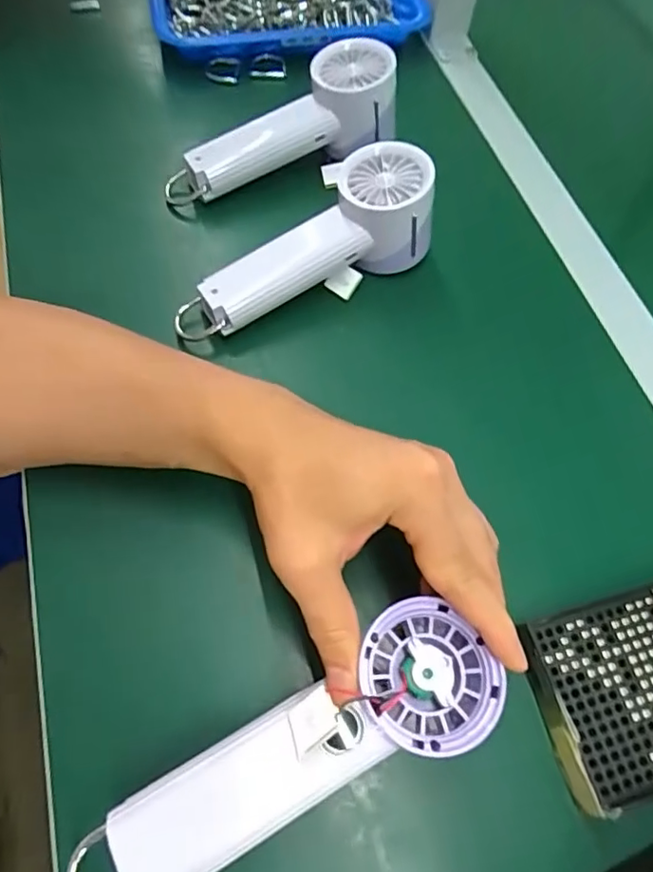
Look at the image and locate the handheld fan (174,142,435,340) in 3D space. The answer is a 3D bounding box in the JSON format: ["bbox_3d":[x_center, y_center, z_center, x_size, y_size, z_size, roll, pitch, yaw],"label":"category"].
[{"bbox_3d":[-0.015,-0.122,0.383,0.195,0.054,0.065,-32,69,-3],"label":"handheld fan"}]

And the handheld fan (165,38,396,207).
[{"bbox_3d":[-0.037,-0.232,0.434,0.192,0.057,0.061,-27,67,1],"label":"handheld fan"}]

